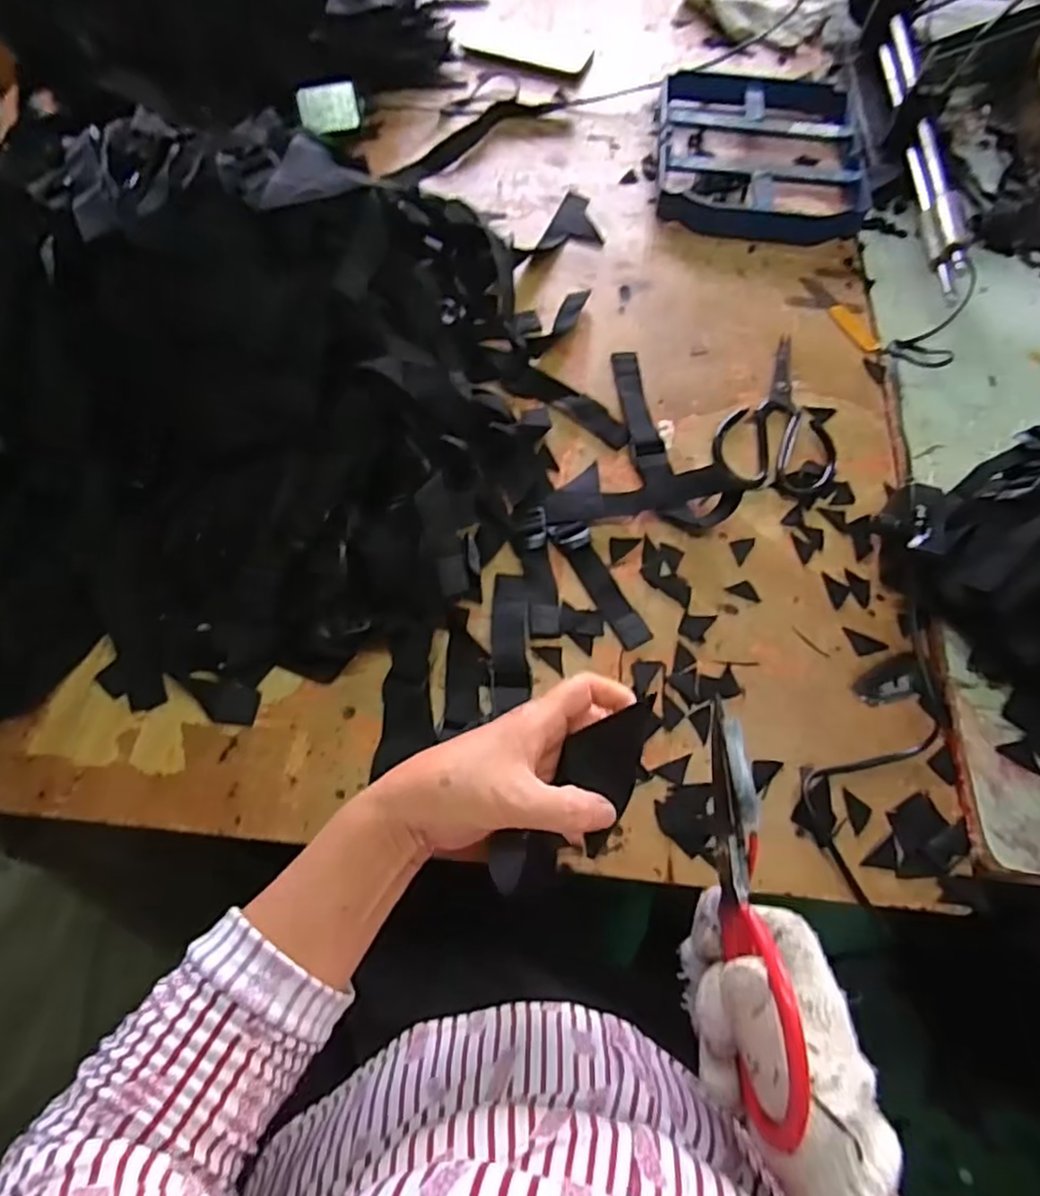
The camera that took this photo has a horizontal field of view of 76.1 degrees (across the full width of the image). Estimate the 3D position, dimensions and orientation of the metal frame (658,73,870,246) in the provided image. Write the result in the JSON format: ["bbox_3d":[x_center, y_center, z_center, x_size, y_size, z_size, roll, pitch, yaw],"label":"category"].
[{"bbox_3d":[0.266,-0.495,0.741,0.230,0.040,0.233,6,65,1],"label":"metal frame"}]

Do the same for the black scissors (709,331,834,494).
[{"bbox_3d":[0.235,-0.170,0.602,0.102,0.008,0.178,14,65,5],"label":"black scissors"}]

